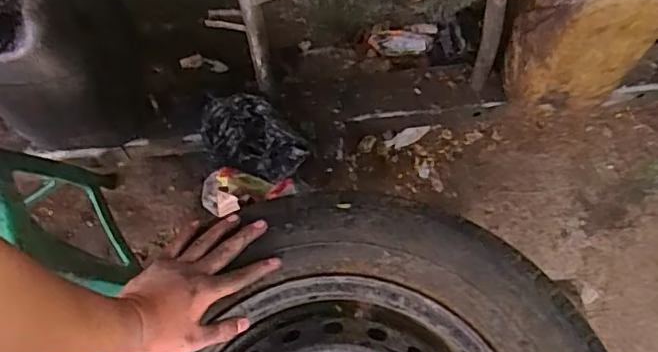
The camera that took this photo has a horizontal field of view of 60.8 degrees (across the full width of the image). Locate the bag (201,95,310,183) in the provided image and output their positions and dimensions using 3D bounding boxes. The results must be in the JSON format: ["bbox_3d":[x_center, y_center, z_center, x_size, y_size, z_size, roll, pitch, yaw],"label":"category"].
[{"bbox_3d":[-0.151,-0.070,1.176,0.225,0.160,0.125,24,75,7],"label":"bag"}]

